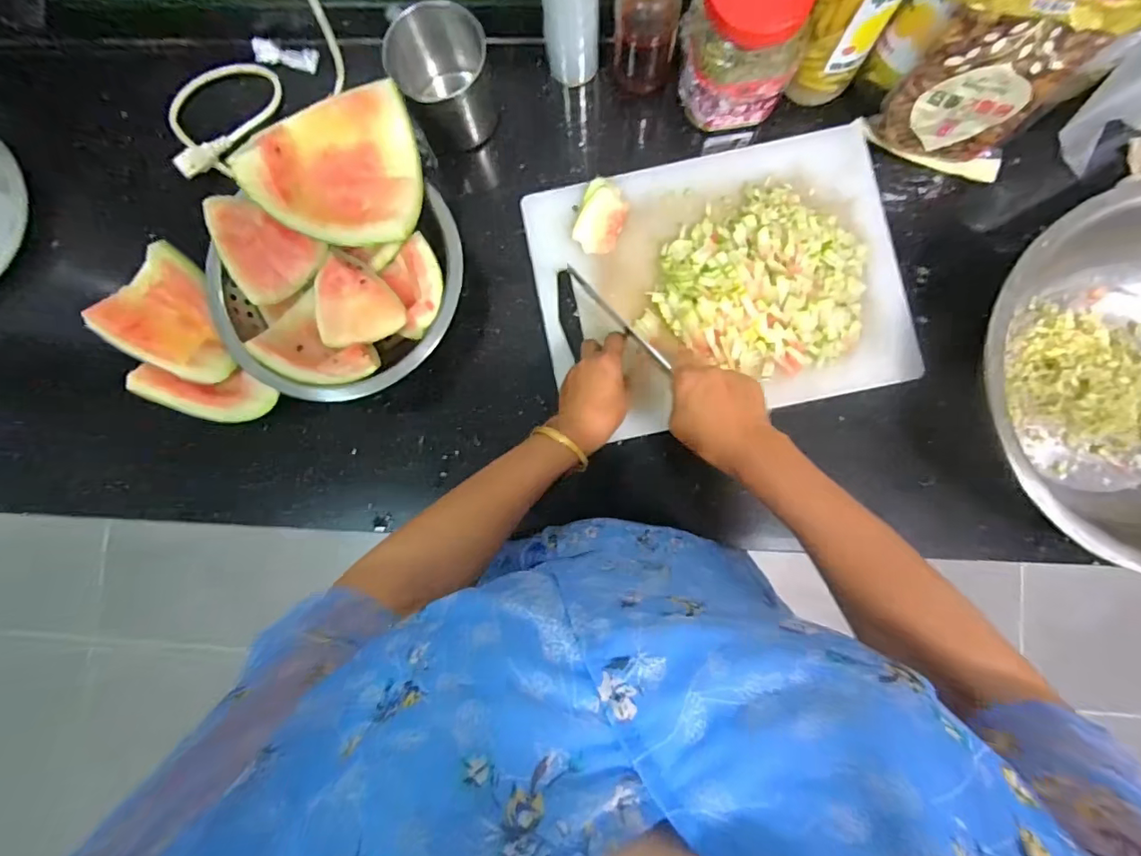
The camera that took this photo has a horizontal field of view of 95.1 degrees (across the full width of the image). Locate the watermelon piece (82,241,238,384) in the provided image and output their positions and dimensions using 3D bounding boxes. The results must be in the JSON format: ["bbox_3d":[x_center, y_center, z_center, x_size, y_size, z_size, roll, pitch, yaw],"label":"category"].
[{"bbox_3d":[-0.437,-0.107,0.551,0.122,0.026,0.142,-22,86,2],"label":"watermelon piece"}]

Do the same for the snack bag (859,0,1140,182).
[{"bbox_3d":[0.400,-0.337,0.498,0.150,0.190,0.068,13,87,4],"label":"snack bag"}]

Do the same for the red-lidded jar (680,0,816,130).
[{"bbox_3d":[0.175,-0.390,0.531,0.113,0.137,0.090,-11,86,2],"label":"red-lidded jar"}]

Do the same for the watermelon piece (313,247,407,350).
[{"bbox_3d":[-0.231,-0.134,0.574,0.087,0.030,0.094,-1,92,-30],"label":"watermelon piece"}]

